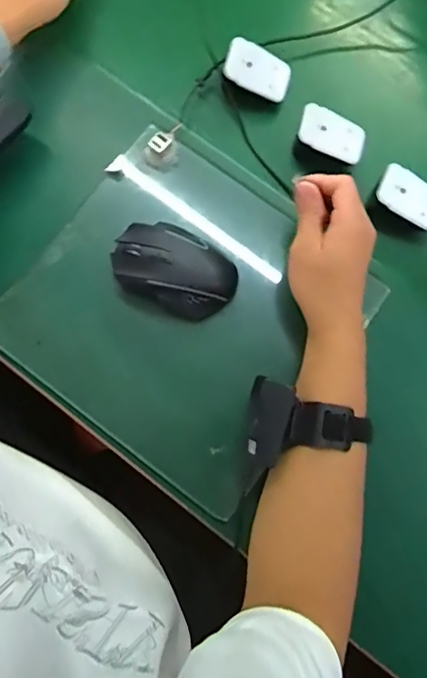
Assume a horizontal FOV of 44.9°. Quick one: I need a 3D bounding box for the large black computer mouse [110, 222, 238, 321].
[{"bbox_3d":[-0.037,-0.063,0.490,0.117,0.052,0.076,29,79,6],"label":"large black computer mouse"}]

